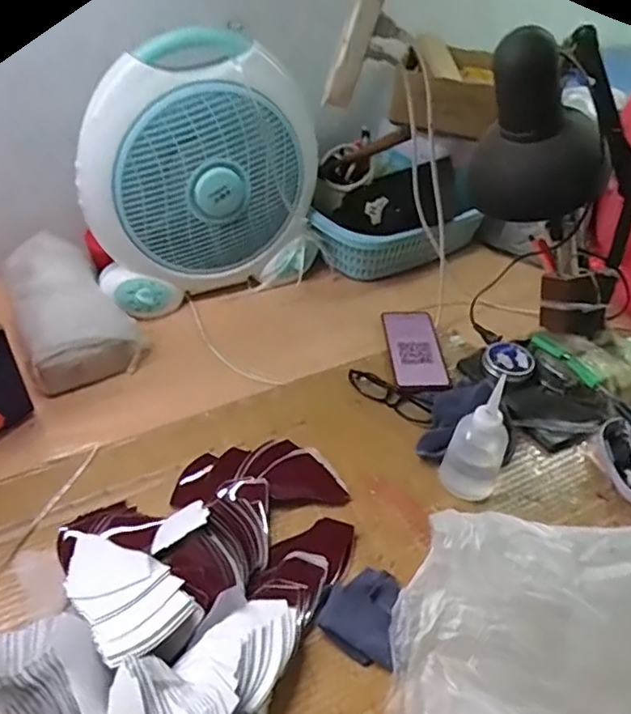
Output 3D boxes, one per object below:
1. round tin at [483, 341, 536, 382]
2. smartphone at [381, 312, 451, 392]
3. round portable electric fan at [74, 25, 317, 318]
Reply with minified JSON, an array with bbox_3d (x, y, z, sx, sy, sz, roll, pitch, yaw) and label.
[{"bbox_3d":[0.271,0.002,0.852,0.067,0.017,0.070,-2,49,2],"label":"round tin"},{"bbox_3d":[0.145,-0.012,0.889,0.076,0.015,0.154,1,43,-5],"label":"smartphone"},{"bbox_3d":[-0.157,-0.256,0.873,0.326,0.359,0.110,-20,48,-24],"label":"round portable electric fan"}]

